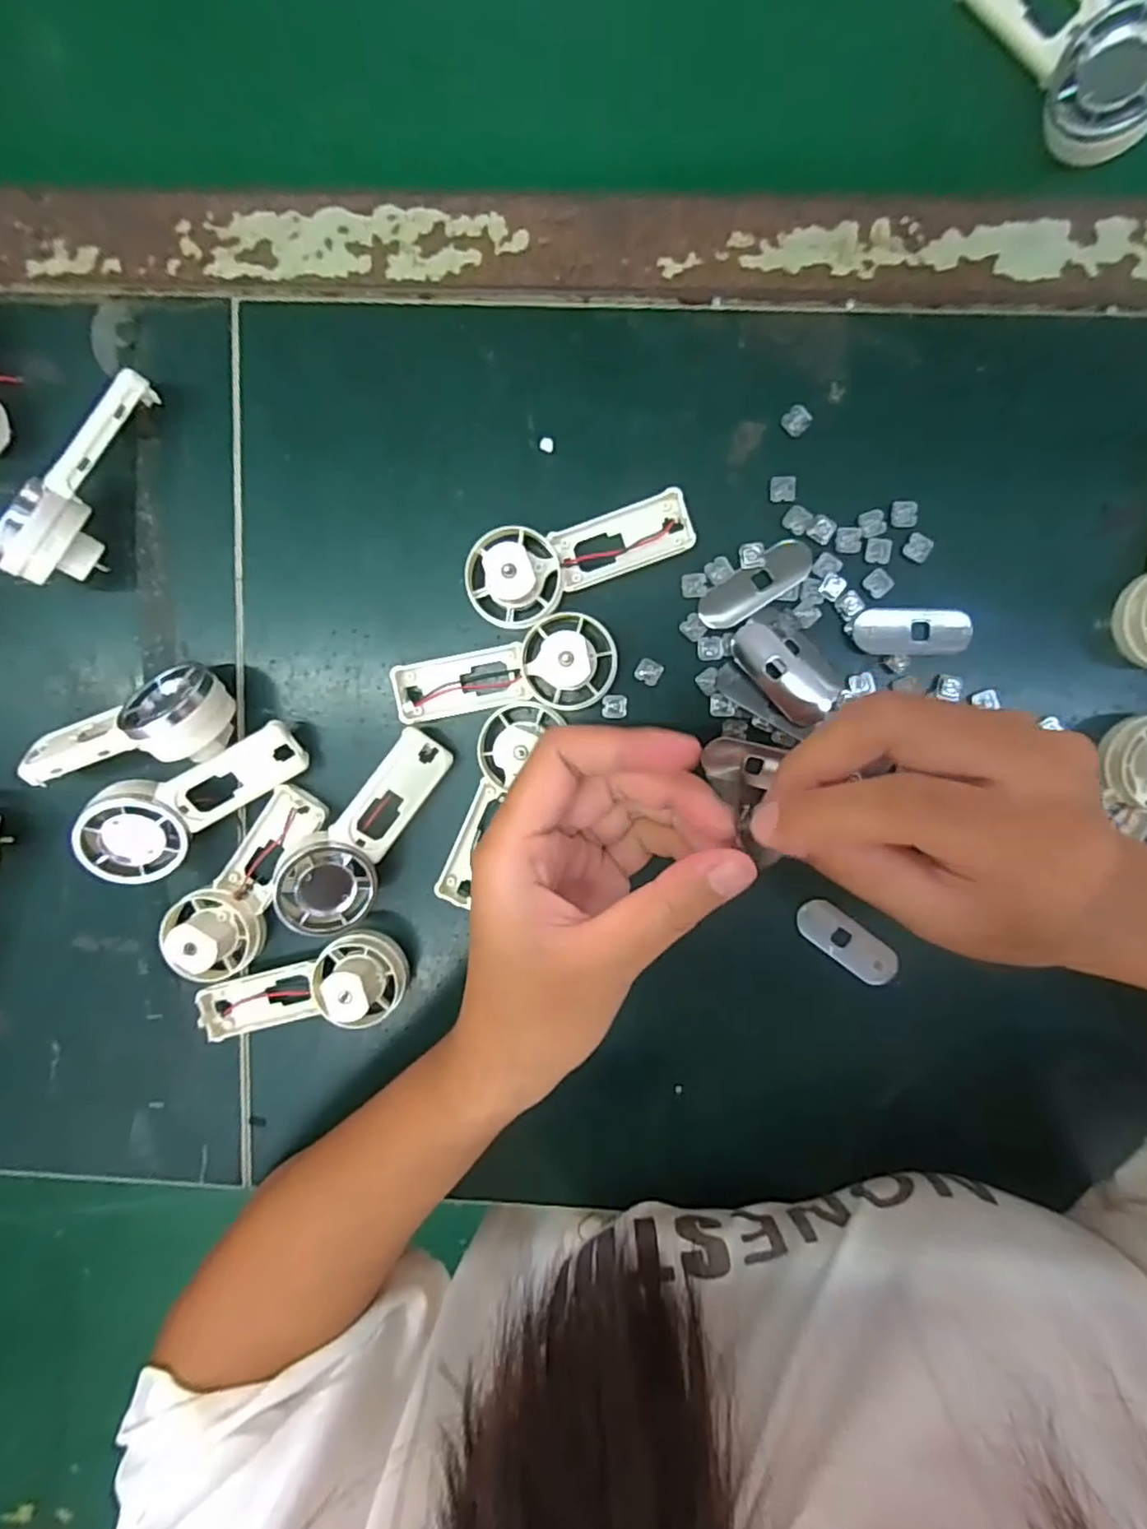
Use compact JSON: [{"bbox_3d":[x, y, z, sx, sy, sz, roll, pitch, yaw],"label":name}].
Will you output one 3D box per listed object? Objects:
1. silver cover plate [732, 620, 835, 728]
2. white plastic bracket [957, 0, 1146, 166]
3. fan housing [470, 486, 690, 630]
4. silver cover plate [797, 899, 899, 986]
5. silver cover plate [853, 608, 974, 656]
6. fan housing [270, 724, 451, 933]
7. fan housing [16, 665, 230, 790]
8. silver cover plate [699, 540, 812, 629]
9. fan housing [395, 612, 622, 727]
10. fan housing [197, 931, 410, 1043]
[{"bbox_3d":[0.087,-0.039,0.273,0.020,0.004,0.049,-41,93,6],"label":"silver cover plate"},{"bbox_3d":[0.180,-0.266,0.238,0.039,0.020,0.093,-38,81,38],"label":"white plastic bracket"},{"bbox_3d":[0.003,-0.084,0.263,0.091,0.020,0.035,-22,95,-8],"label":"fan housing"},{"bbox_3d":[0.120,0.078,0.287,0.049,0.004,0.018,38,95,6],"label":"silver cover plate"},{"bbox_3d":[0.141,-0.055,0.270,0.048,0.004,0.018,1,96,2],"label":"silver cover plate"},{"bbox_3d":[-0.088,0.028,0.276,0.037,0.018,0.094,39,84,-26],"label":"fan housing"},{"bbox_3d":[-0.187,-0.018,0.273,0.090,0.034,0.039,-9,96,4],"label":"fan housing"},{"bbox_3d":[0.076,-0.075,0.271,0.049,0.004,0.018,-35,93,6],"label":"silver cover plate"},{"bbox_3d":[-0.029,-0.035,0.268,0.092,0.029,0.037,-15,95,4],"label":"fan housing"},{"bbox_3d":[-0.120,0.101,0.284,0.093,0.030,0.037,-16,95,4],"label":"fan housing"}]

